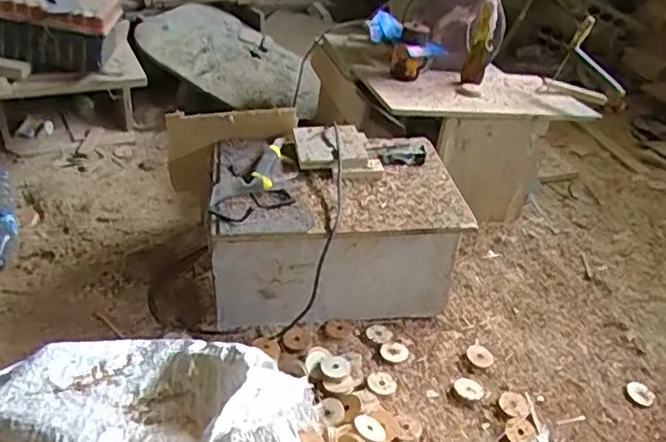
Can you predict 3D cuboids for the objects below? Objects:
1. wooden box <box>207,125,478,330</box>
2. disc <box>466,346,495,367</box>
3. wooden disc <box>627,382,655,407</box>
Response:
[{"bbox_3d":[-0.008,0.033,1.229,0.458,0.308,0.329,-2,32,-13],"label":"wooden box"},{"bbox_3d":[0.282,0.258,1.172,0.045,0.011,0.048,4,42,-4],"label":"disc"},{"bbox_3d":[0.581,0.324,1.159,0.048,0.007,0.059,29,38,33],"label":"wooden disc"}]

